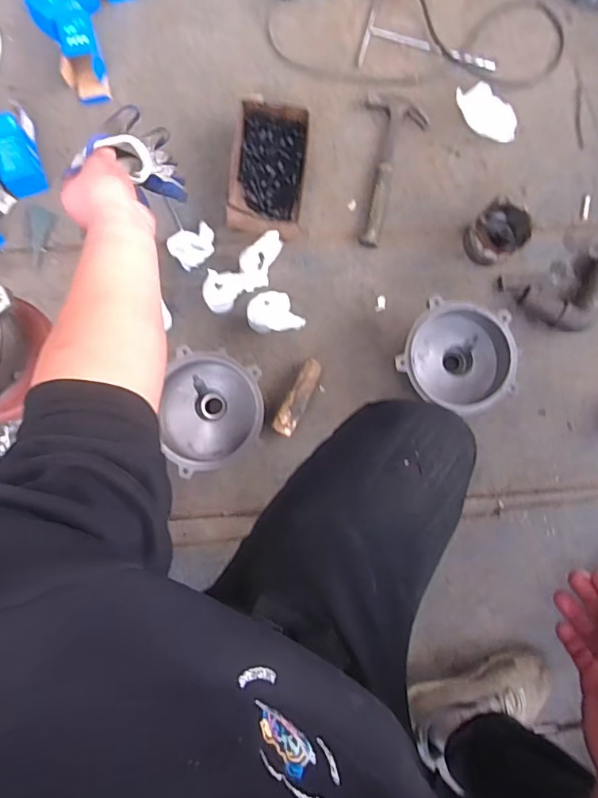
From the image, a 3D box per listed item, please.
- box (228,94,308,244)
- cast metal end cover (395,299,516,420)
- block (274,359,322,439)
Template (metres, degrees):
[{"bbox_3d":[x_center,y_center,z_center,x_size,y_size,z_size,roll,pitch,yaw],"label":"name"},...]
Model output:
[{"bbox_3d":[-0.059,-0.430,0.935,0.133,0.067,0.253,6,83,-1],"label":"box"},{"bbox_3d":[0.276,-0.073,0.890,0.194,0.106,0.179,14,83,0],"label":"cast metal end cover"},{"bbox_3d":[0.000,-0.002,0.909,0.041,0.044,0.146,27,83,1],"label":"block"}]

